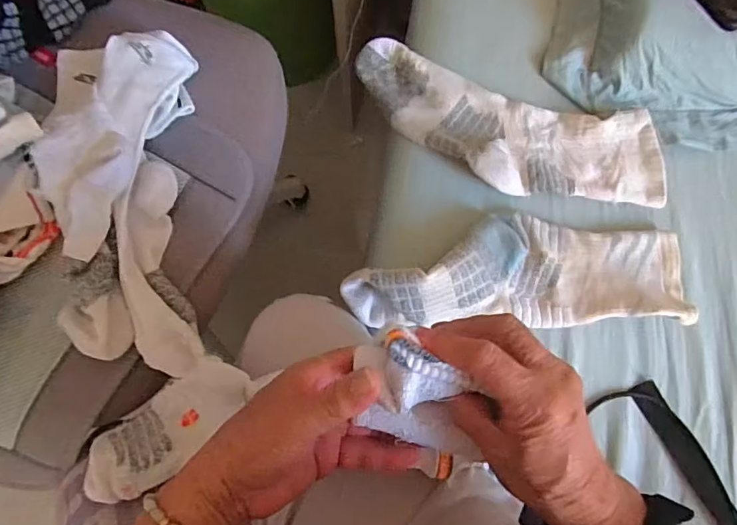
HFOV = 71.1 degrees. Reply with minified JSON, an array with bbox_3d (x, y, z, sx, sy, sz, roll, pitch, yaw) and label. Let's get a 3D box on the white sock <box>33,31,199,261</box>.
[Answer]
[{"bbox_3d":[-0.261,-0.128,0.527,0.094,0.061,0.247,19,74,7],"label":"white sock"}]

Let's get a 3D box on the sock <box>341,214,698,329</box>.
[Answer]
[{"bbox_3d":[0.148,0.006,0.500,0.331,0.059,0.107,-1,72,1],"label":"sock"}]

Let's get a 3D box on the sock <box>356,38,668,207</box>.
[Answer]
[{"bbox_3d":[0.147,-0.141,0.557,0.343,0.043,0.127,17,71,4],"label":"sock"}]

